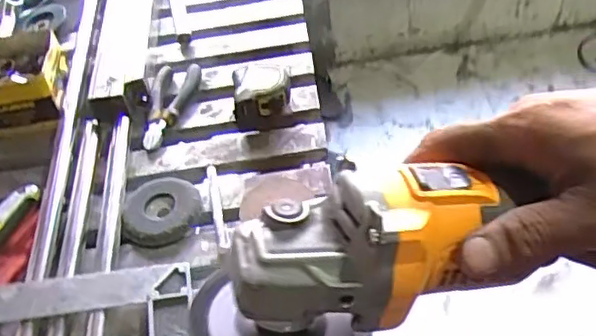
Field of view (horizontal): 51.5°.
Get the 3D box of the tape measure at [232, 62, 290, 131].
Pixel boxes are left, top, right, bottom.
[{"bbox_3d":[-0.049,-0.105,0.836,0.074,0.050,0.090,-8,47,3],"label":"tape measure"}]

